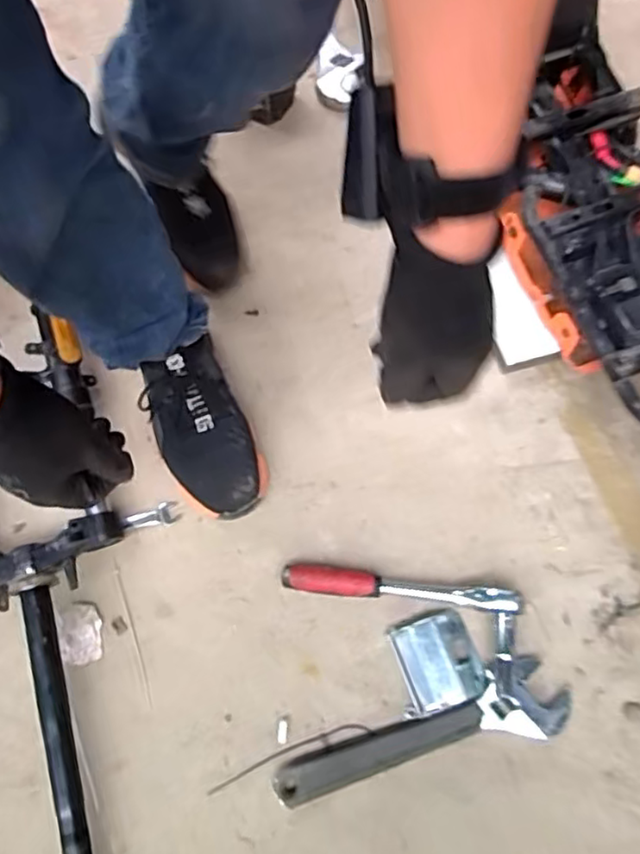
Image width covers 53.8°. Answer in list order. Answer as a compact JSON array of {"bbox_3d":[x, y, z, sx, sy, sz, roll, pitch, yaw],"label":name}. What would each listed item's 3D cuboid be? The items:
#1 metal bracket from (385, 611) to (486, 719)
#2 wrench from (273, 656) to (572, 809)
[{"bbox_3d":[0.116,0.235,0.631,0.080,0.023,0.086,-16,69,-4],"label":"metal bracket"},{"bbox_3d":[0.095,0.293,0.611,0.287,0.023,0.067,-14,69,-3],"label":"wrench"}]

